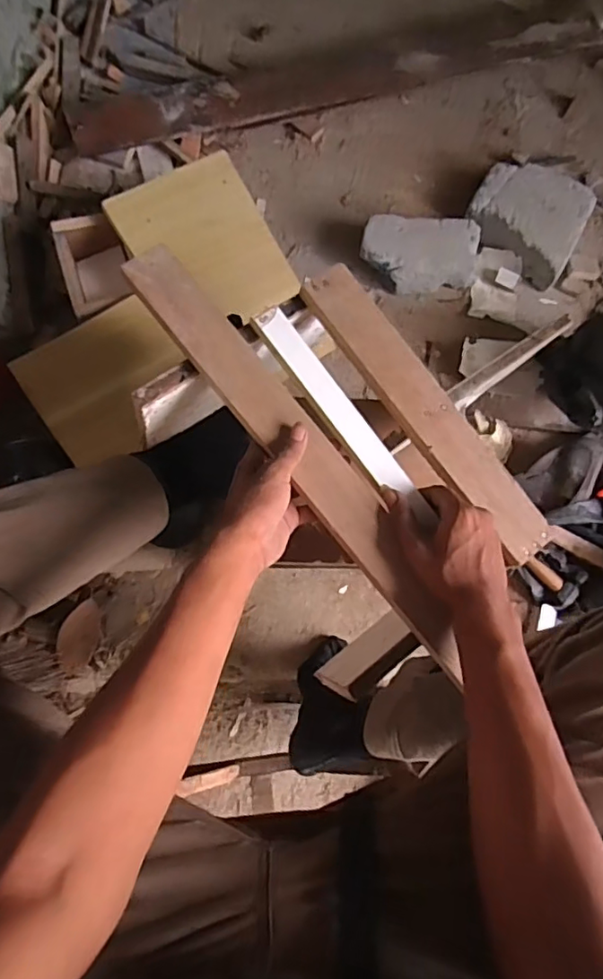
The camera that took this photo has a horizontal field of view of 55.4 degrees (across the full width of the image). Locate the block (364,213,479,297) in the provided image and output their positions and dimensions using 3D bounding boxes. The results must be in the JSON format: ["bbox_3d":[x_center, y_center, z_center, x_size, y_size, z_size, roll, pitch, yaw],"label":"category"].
[{"bbox_3d":[0.213,-0.422,1.041,0.210,0.071,0.124,3,79,0],"label":"block"}]

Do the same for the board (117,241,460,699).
[{"bbox_3d":[-0.001,-0.039,0.527,0.058,0.018,0.463,-37,86,-7],"label":"board"}]

